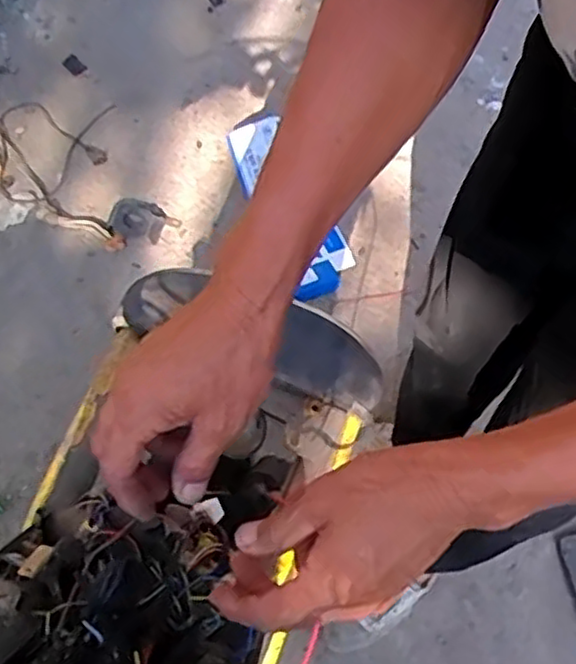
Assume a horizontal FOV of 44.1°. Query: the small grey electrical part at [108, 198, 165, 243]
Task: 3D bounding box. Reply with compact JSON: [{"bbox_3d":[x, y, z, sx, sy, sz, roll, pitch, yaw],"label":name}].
[{"bbox_3d":[-0.302,-0.224,1.413,0.102,0.023,0.096,1,66,-3],"label":"small grey electrical part"}]

